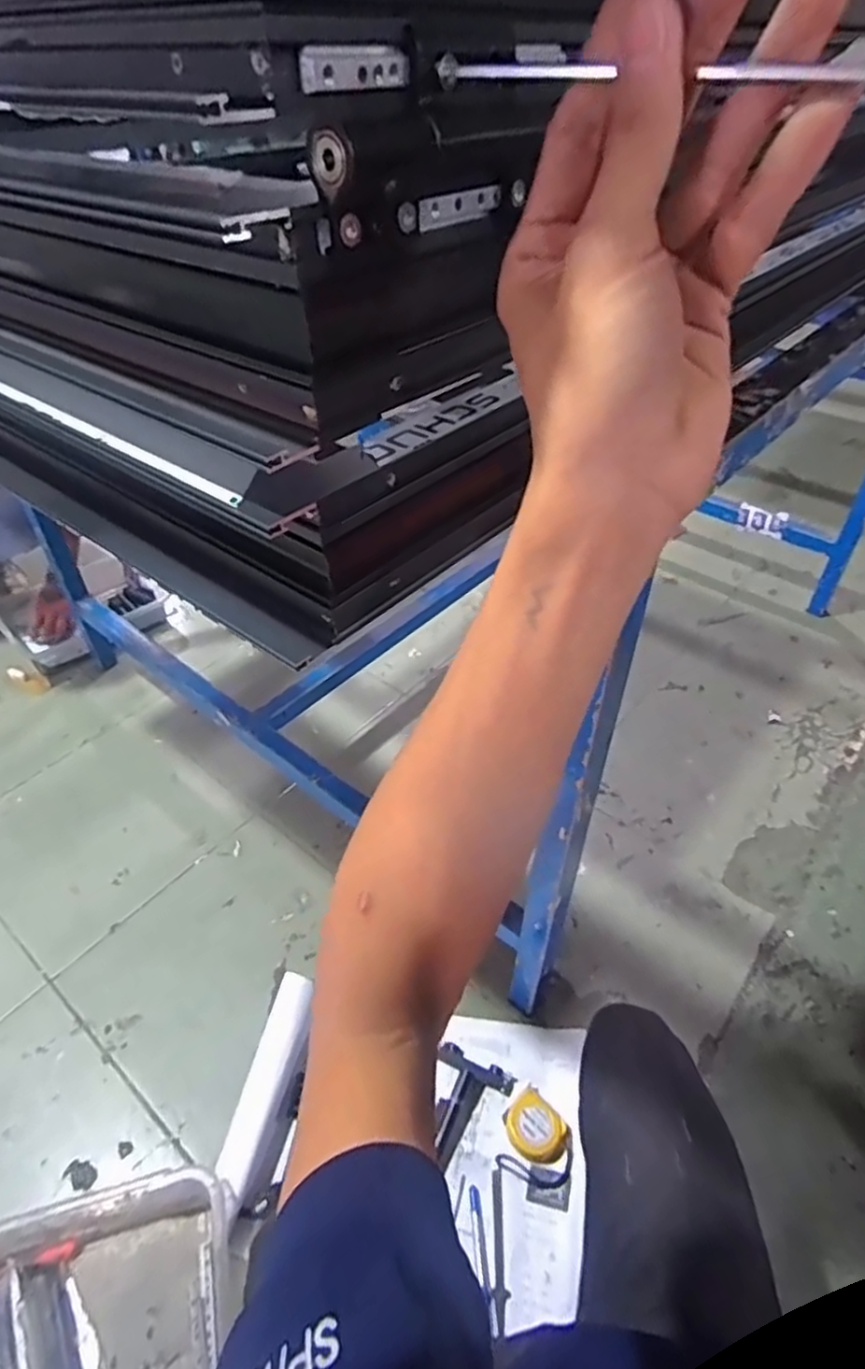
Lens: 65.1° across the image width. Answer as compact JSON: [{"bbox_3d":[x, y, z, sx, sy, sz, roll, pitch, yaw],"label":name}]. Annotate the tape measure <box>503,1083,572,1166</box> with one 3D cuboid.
[{"bbox_3d":[0.130,0.549,0.839,0.069,0.029,0.078,-30,51,-28],"label":"tape measure"}]

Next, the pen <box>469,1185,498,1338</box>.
[{"bbox_3d":[0.058,0.648,0.767,0.012,0.016,0.130,-6,44,-6],"label":"pen"}]

